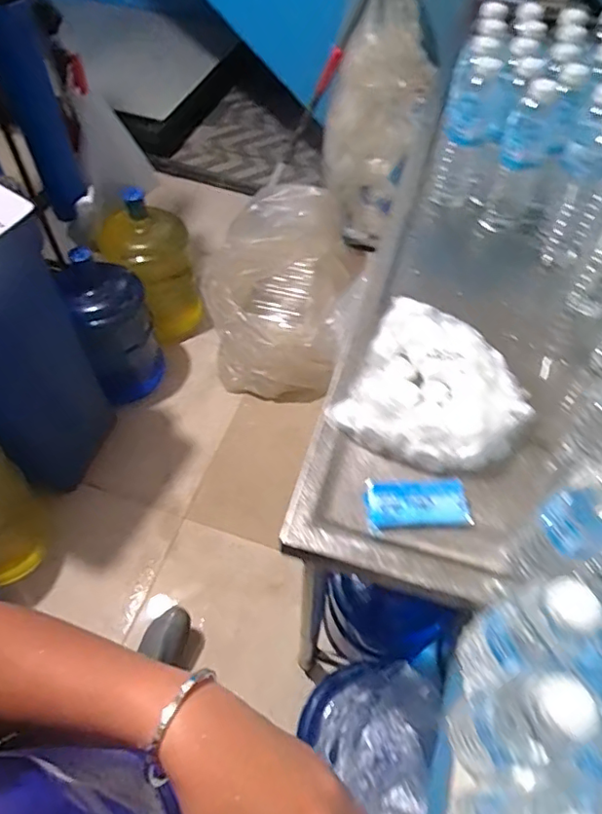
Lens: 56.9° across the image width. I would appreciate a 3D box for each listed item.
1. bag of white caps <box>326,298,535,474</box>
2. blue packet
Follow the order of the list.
[{"bbox_3d":[0.166,-0.029,0.658,0.196,0.050,0.211,25,59,15],"label":"bag of white caps"},{"bbox_3d":[0.123,0.103,0.592,0.105,0.015,0.055,-3,56,-3],"label":"blue packet"}]

